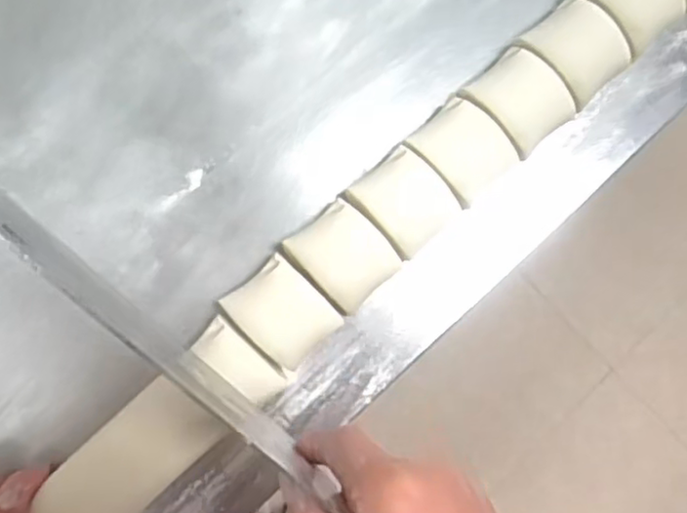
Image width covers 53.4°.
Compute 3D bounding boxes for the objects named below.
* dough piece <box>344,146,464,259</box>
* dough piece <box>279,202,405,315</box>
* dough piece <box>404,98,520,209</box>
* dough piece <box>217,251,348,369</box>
[{"bbox_3d":[0.035,-0.032,0.395,0.045,0.025,0.051,-44,91,-4],"label":"dough piece"},{"bbox_3d":[0.000,-0.001,0.389,0.045,0.029,0.051,-43,91,-4],"label":"dough piece"},{"bbox_3d":[0.069,-0.061,0.392,0.042,0.024,0.051,-43,91,-4],"label":"dough piece"},{"bbox_3d":[-0.033,0.031,0.386,0.043,0.028,0.052,-43,91,-4],"label":"dough piece"}]

